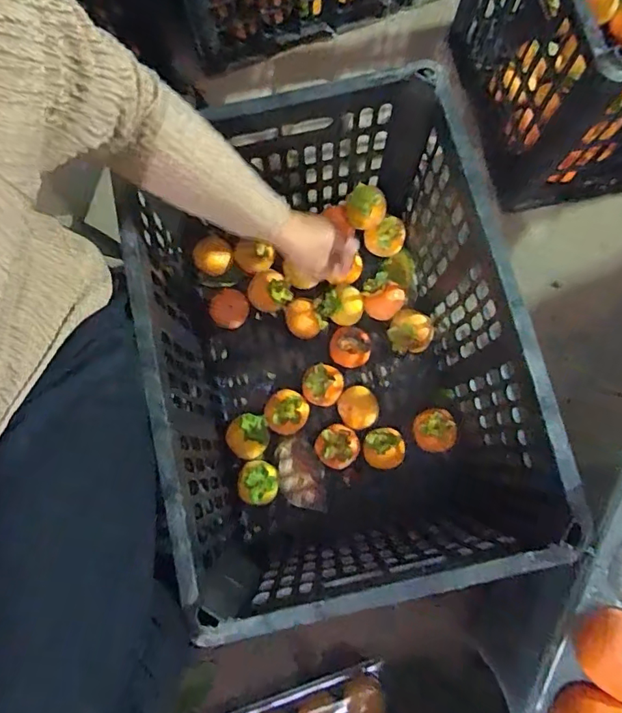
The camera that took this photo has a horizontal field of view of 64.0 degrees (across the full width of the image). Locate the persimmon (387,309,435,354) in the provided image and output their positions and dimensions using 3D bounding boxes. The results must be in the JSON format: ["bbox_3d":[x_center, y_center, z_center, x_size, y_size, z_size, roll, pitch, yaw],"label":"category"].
[{"bbox_3d":[0.135,-0.031,0.678,0.058,0.046,0.054,0,79,1],"label":"persimmon"}]

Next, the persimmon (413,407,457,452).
[{"bbox_3d":[0.162,0.100,0.666,0.050,0.060,0.057,-2,79,1],"label":"persimmon"}]

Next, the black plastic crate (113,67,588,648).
[{"bbox_3d":[0.024,-0.002,0.591,0.361,0.301,0.475,-12,79,-1],"label":"black plastic crate"}]

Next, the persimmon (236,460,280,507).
[{"bbox_3d":[-0.069,0.167,0.662,0.051,0.047,0.054,0,79,1],"label":"persimmon"}]

